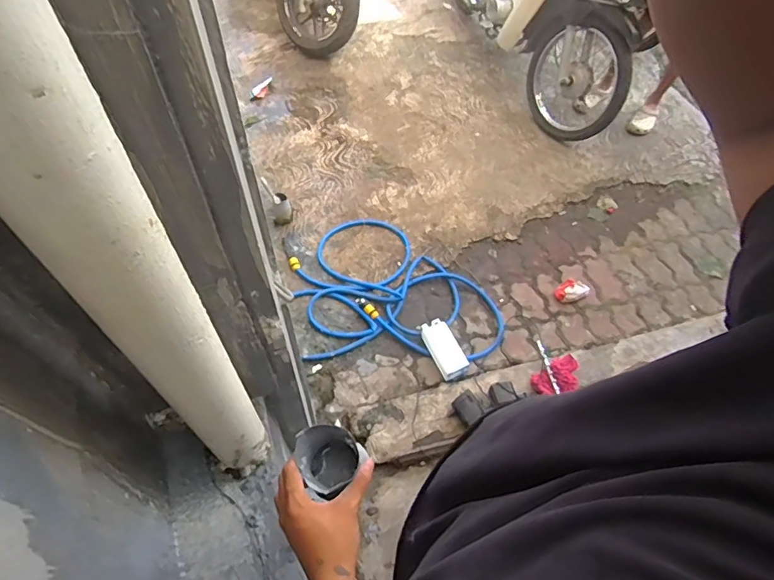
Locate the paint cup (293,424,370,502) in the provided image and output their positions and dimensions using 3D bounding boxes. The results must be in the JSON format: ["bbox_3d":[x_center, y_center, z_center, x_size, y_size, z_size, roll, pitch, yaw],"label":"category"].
[{"bbox_3d":[-0.071,0.208,0.590,0.069,0.080,0.068,2,58,-2],"label":"paint cup"}]

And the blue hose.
[{"bbox_3d":[0.031,-0.021,1.915,0.791,0.040,0.618,2,58,-2],"label":"blue hose"}]

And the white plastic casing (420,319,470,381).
[{"bbox_3d":[0.201,0.200,1.734,0.101,0.051,0.225,-23,62,-17],"label":"white plastic casing"}]

